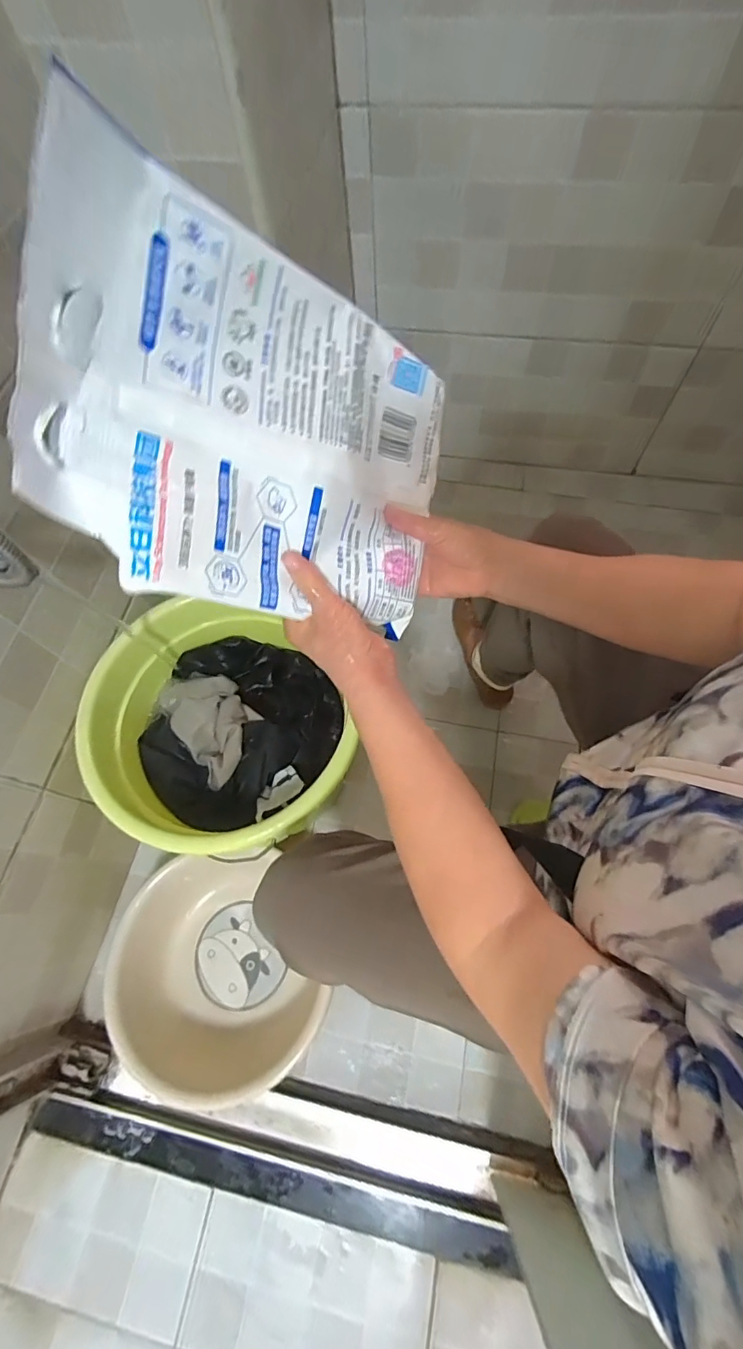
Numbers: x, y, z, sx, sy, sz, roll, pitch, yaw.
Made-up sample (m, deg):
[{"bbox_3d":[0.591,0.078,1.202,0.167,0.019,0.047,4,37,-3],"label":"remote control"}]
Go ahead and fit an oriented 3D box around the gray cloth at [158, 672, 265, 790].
[{"bbox_3d":[-0.235,0.064,0.725,0.109,0.062,0.179,-38,70,-13],"label":"gray cloth"}]

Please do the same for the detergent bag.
[{"bbox_3d":[-0.072,-0.178,0.373,0.317,0.039,0.254,6,95,-34],"label":"detergent bag"}]

